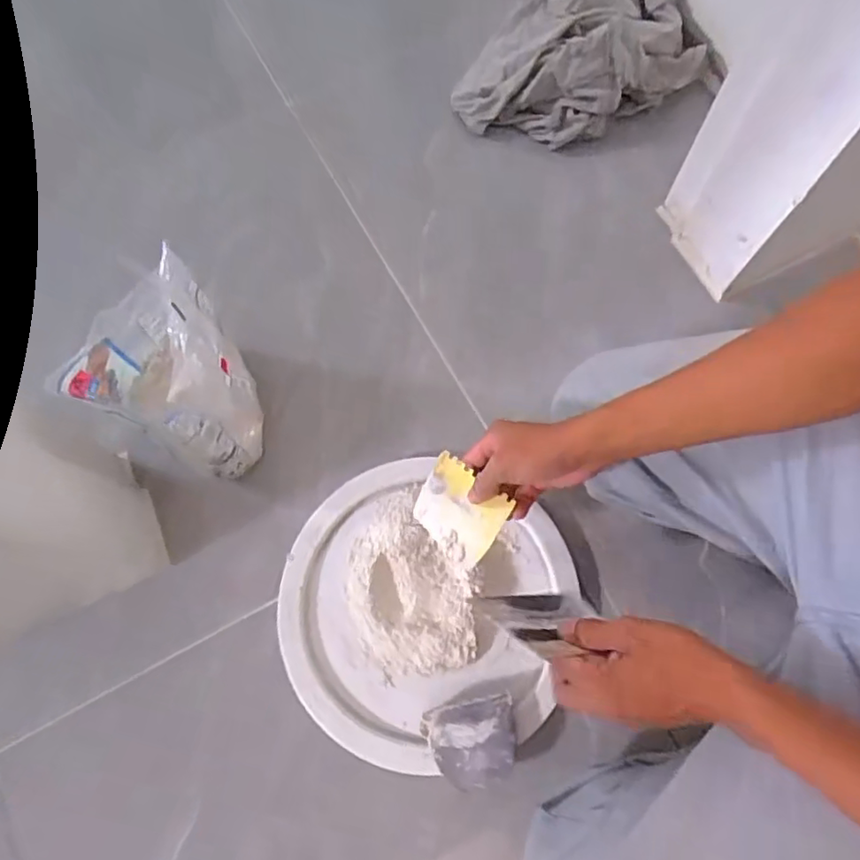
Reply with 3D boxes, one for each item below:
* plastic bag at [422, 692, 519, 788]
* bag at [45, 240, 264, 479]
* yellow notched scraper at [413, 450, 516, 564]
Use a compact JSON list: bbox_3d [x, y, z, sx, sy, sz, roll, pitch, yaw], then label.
[{"bbox_3d":[0.040,0.288,0.552,0.083,0.027,0.070,-12,72,-2],"label":"plastic bag"},{"bbox_3d":[-0.251,-0.044,0.587,0.135,0.190,0.158,-31,73,-8],"label":"bag"},{"bbox_3d":[0.027,0.074,0.557,0.085,0.008,0.075,36,105,27],"label":"yellow notched scraper"}]

